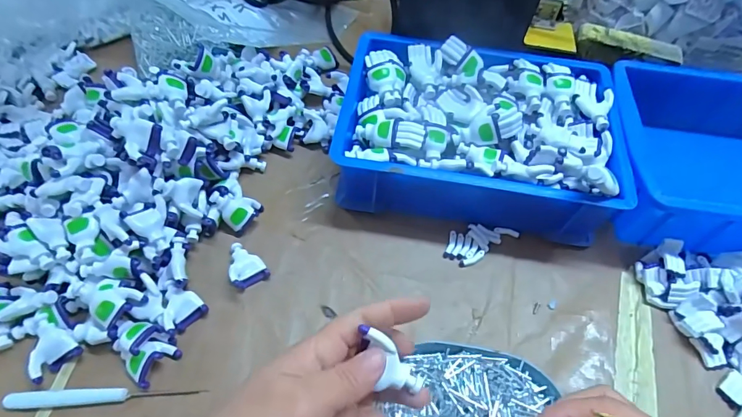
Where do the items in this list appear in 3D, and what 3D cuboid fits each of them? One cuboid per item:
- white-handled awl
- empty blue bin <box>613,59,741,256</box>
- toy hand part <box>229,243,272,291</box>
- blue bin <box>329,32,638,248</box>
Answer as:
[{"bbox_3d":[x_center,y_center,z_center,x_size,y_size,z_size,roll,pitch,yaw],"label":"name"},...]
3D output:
[{"bbox_3d":[-0.193,0.138,0.317,0.133,0.010,0.012,-2,59,-4],"label":"white-handled awl"},{"bbox_3d":[0.347,-0.039,0.413,0.249,0.083,0.192,5,58,0],"label":"empty blue bin"},{"bbox_3d":[-0.108,0.045,0.365,0.030,0.019,0.043,-25,63,-17],"label":"toy hand part"},{"bbox_3d":[0.097,-0.067,0.404,0.242,0.083,0.185,9,59,2],"label":"blue bin"}]

